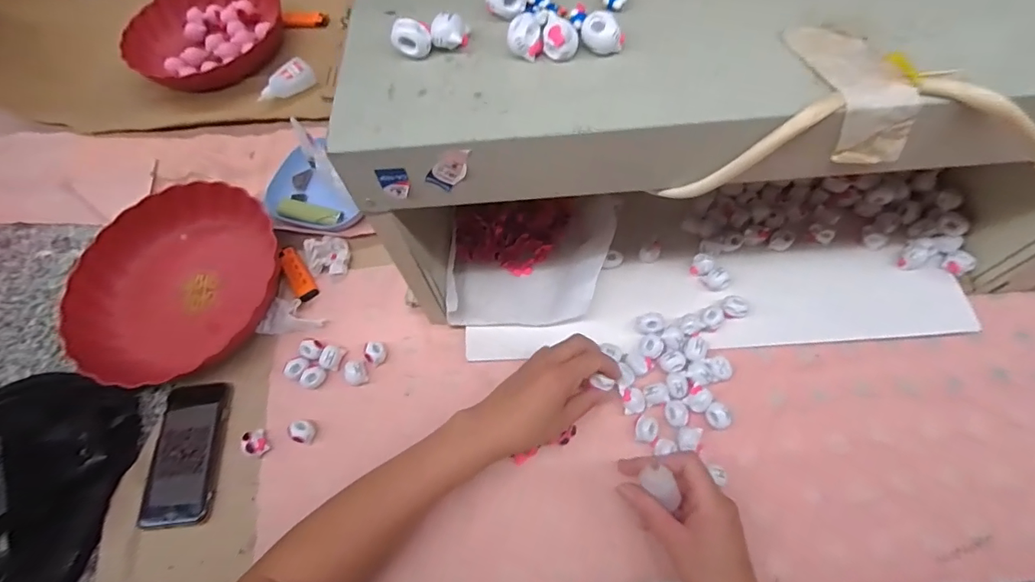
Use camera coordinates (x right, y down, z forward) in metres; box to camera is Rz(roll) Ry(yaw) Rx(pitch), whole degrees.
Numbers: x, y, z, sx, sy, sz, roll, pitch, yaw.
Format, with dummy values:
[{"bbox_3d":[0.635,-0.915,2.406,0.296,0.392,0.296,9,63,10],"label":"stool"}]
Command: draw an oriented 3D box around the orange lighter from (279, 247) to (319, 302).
[{"bbox_3d":[-0.259,-0.019,0.558,0.024,0.016,0.071,-36,66,-10],"label":"orange lighter"}]

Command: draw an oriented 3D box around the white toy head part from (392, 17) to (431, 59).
[{"bbox_3d":[-0.068,-0.163,0.304,0.023,0.019,0.013,-3,64,6],"label":"white toy head part"}]

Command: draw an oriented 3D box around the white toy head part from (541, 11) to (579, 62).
[{"bbox_3d":[0.027,-0.160,0.297,0.022,0.018,0.023,1,64,7],"label":"white toy head part"}]

